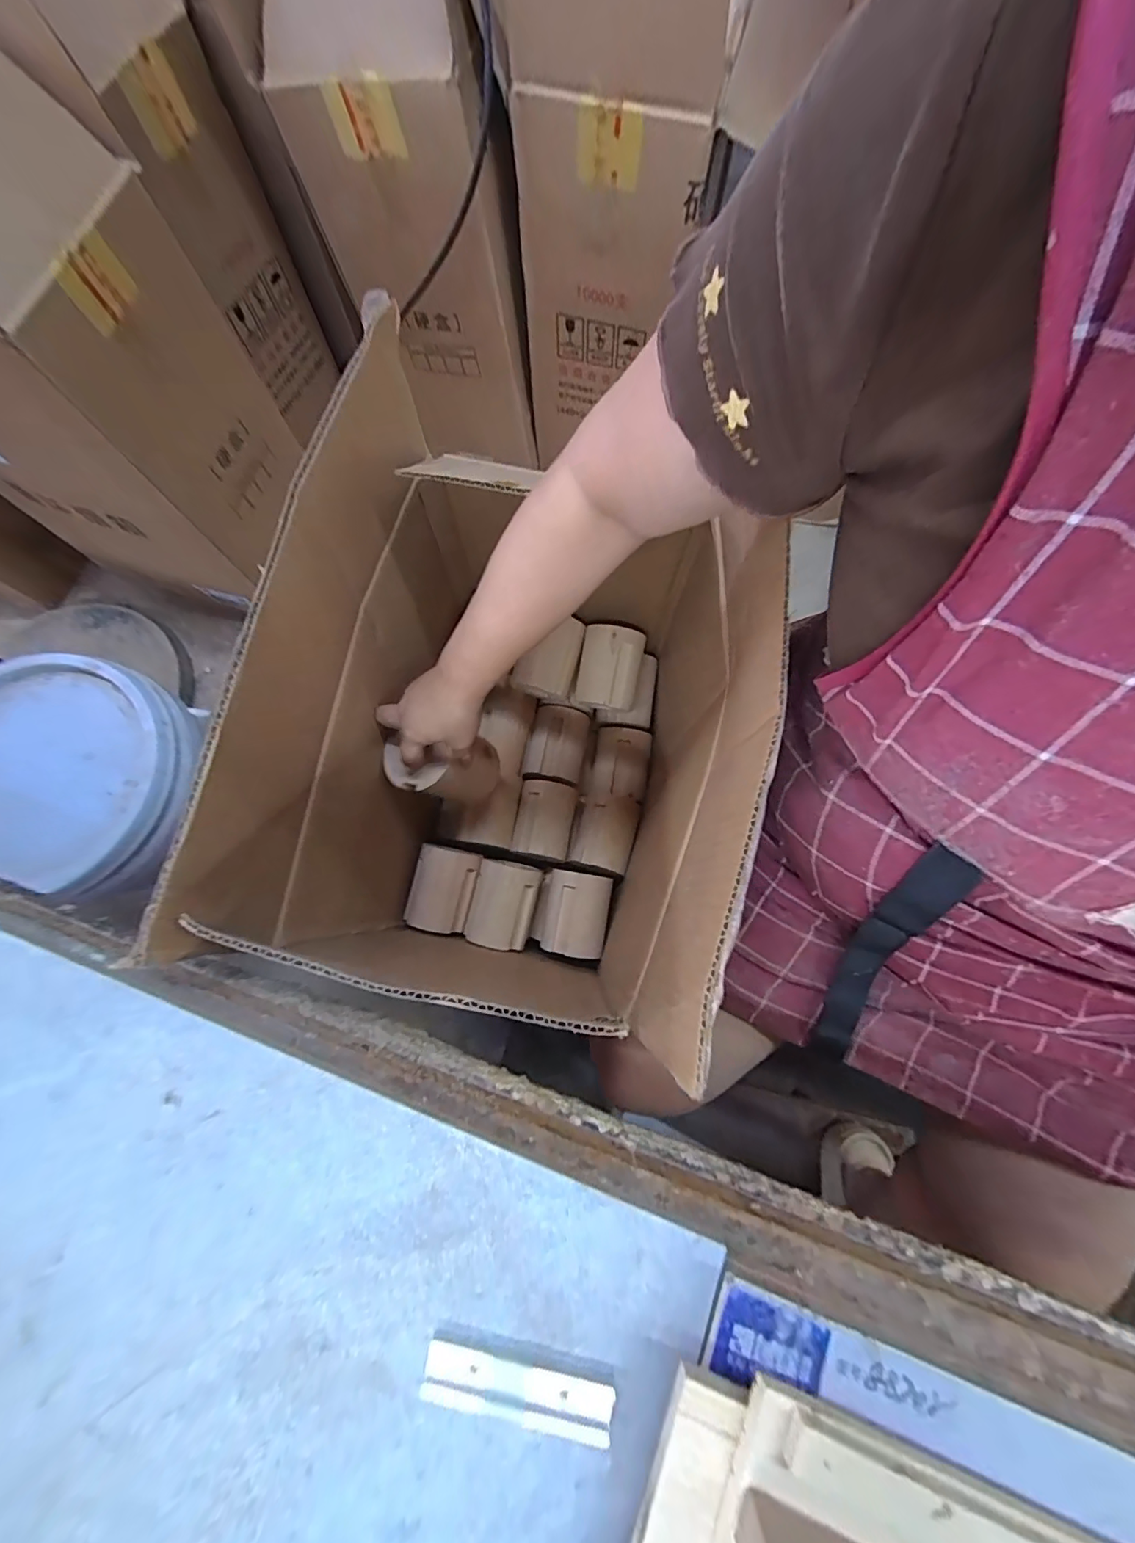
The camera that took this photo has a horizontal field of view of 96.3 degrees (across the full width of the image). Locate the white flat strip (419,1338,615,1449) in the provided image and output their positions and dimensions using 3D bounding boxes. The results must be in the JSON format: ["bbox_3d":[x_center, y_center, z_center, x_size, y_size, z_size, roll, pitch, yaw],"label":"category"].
[{"bbox_3d":[-0.021,0.261,0.213,0.079,0.004,0.021,11,76,3],"label":"white flat strip"}]

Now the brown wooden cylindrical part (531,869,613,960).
[{"bbox_3d":[0.004,0.185,0.671,0.094,0.075,0.103,11,76,3],"label":"brown wooden cylindrical part"}]

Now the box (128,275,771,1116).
[{"bbox_3d":[-0.034,-0.024,0.506,0.312,0.449,0.431,11,76,3],"label":"box"}]

